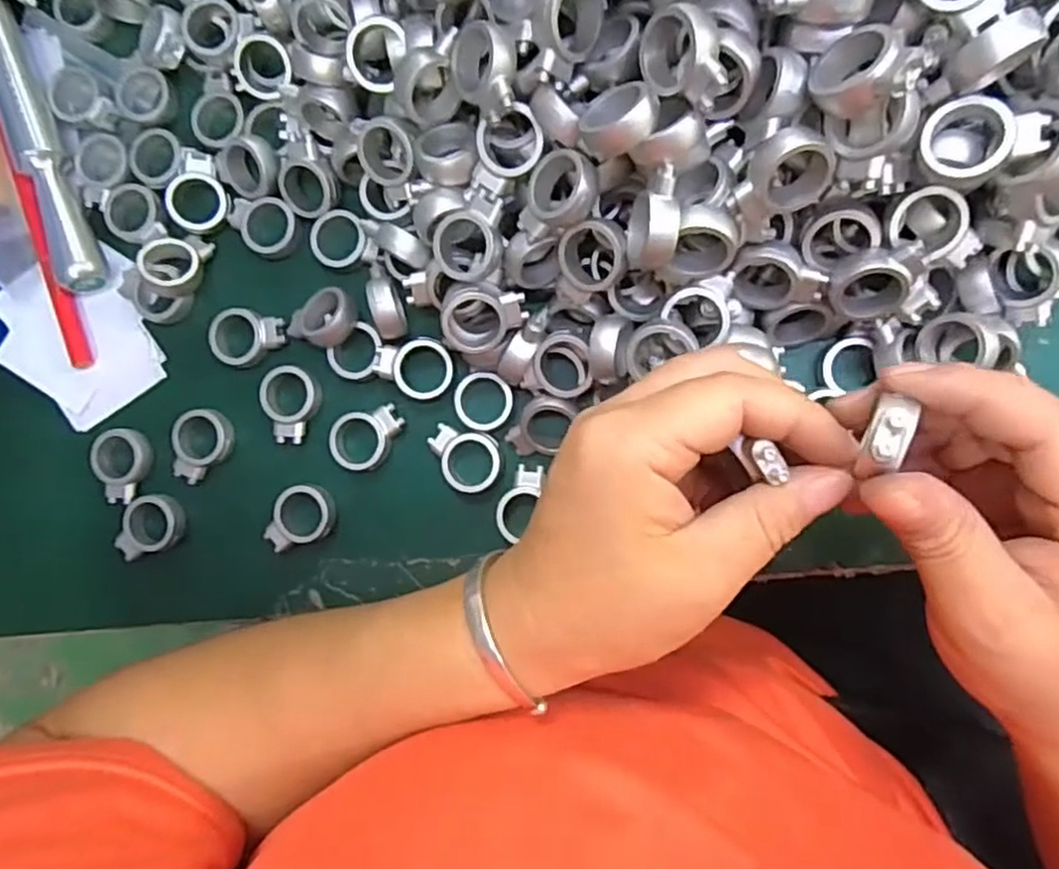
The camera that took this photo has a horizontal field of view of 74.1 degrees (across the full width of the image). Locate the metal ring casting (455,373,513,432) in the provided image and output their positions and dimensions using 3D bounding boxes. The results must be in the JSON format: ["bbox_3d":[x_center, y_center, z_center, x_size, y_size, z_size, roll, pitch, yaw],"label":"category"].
[{"bbox_3d":[-0.020,-0.014,0.299,0.025,0.005,0.025,0,93,8],"label":"metal ring casting"}]

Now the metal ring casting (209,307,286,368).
[{"bbox_3d":[-0.127,-0.043,0.318,0.033,0.010,0.026,9,94,8],"label":"metal ring casting"}]

